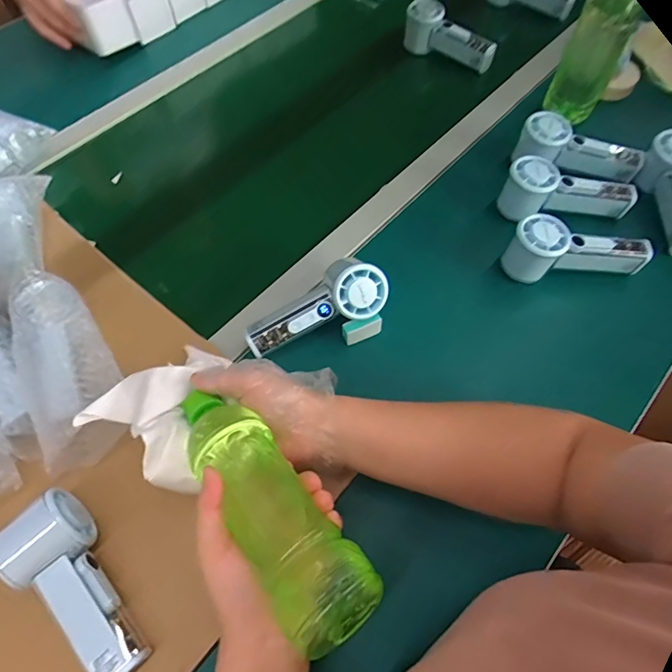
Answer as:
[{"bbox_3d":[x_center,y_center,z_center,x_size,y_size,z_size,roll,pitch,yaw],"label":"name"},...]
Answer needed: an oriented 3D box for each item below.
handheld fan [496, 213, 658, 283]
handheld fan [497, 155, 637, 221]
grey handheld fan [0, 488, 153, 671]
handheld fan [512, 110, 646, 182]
[{"bbox_3d":[0.272,-0.098,0.538,0.156,0.074,0.053,-6,60,-1],"label":"handheld fan"},{"bbox_3d":[0.280,-0.180,0.571,0.159,0.061,0.047,-2,60,1],"label":"handheld fan"},{"bbox_3d":[-0.204,0.200,0.370,0.057,0.047,0.146,-37,79,-17],"label":"grey handheld fan"},{"bbox_3d":[0.317,-0.234,0.609,0.159,0.059,0.051,15,61,-7],"label":"handheld fan"}]

